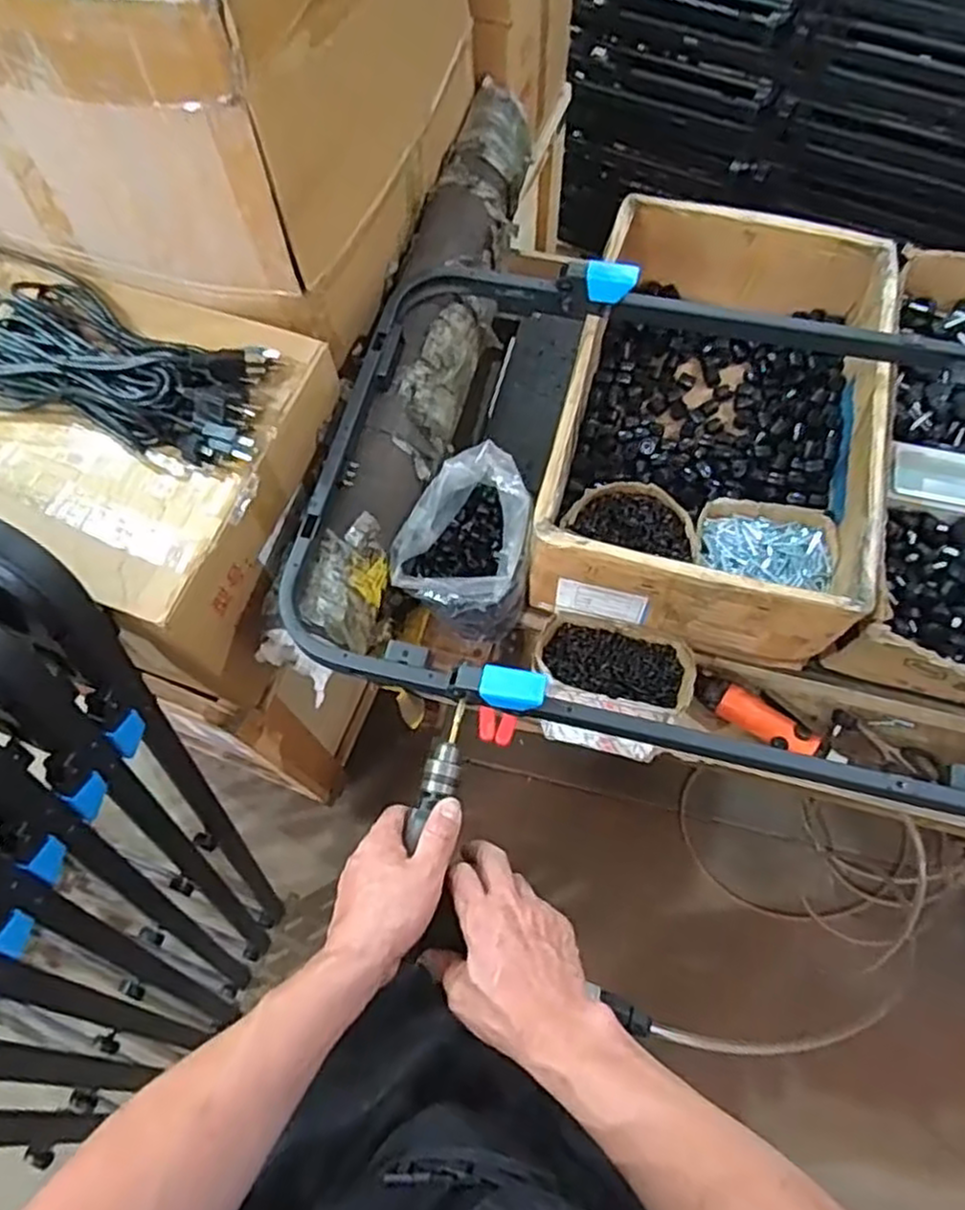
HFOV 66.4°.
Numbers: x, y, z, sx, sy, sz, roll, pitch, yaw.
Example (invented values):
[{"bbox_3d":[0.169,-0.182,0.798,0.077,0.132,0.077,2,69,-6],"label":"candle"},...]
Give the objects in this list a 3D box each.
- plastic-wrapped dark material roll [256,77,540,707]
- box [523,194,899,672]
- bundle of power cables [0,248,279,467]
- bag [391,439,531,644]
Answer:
[{"bbox_3d":[-0.062,-0.324,0.876,0.125,0.089,0.861,12,67,7],"label":"plastic-wrapped dark material roll"},{"bbox_3d":[0.283,-0.221,0.900,0.344,0.168,0.520,13,67,8],"label":"box"},{"bbox_3d":[-0.430,-0.267,0.751,0.488,0.049,0.176,26,70,13],"label":"bundle of power cables"},{"bbox_3d":[-0.007,-0.058,0.863,0.131,0.163,0.183,28,70,13],"label":"bag"}]

